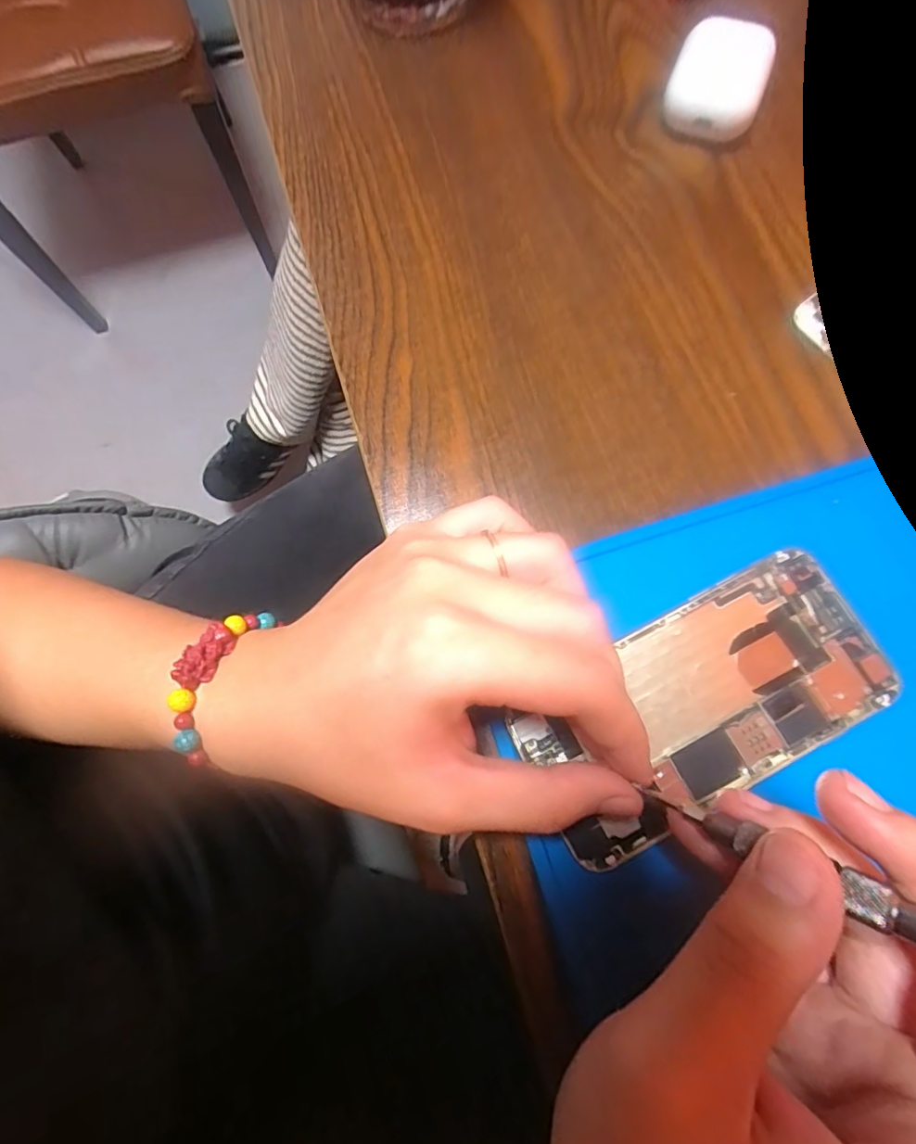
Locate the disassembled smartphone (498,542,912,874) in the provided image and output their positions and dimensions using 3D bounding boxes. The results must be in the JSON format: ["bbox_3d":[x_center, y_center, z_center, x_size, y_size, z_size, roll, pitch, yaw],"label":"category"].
[{"bbox_3d":[0.090,0.047,0.203,0.134,0.005,0.065,-27,77,-5],"label":"disassembled smartphone"}]

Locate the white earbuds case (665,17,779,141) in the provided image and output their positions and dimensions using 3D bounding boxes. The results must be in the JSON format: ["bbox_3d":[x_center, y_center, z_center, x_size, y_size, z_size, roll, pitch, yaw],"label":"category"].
[{"bbox_3d":[0.126,-0.238,0.267,0.044,0.023,0.057,19,77,6],"label":"white earbuds case"}]

